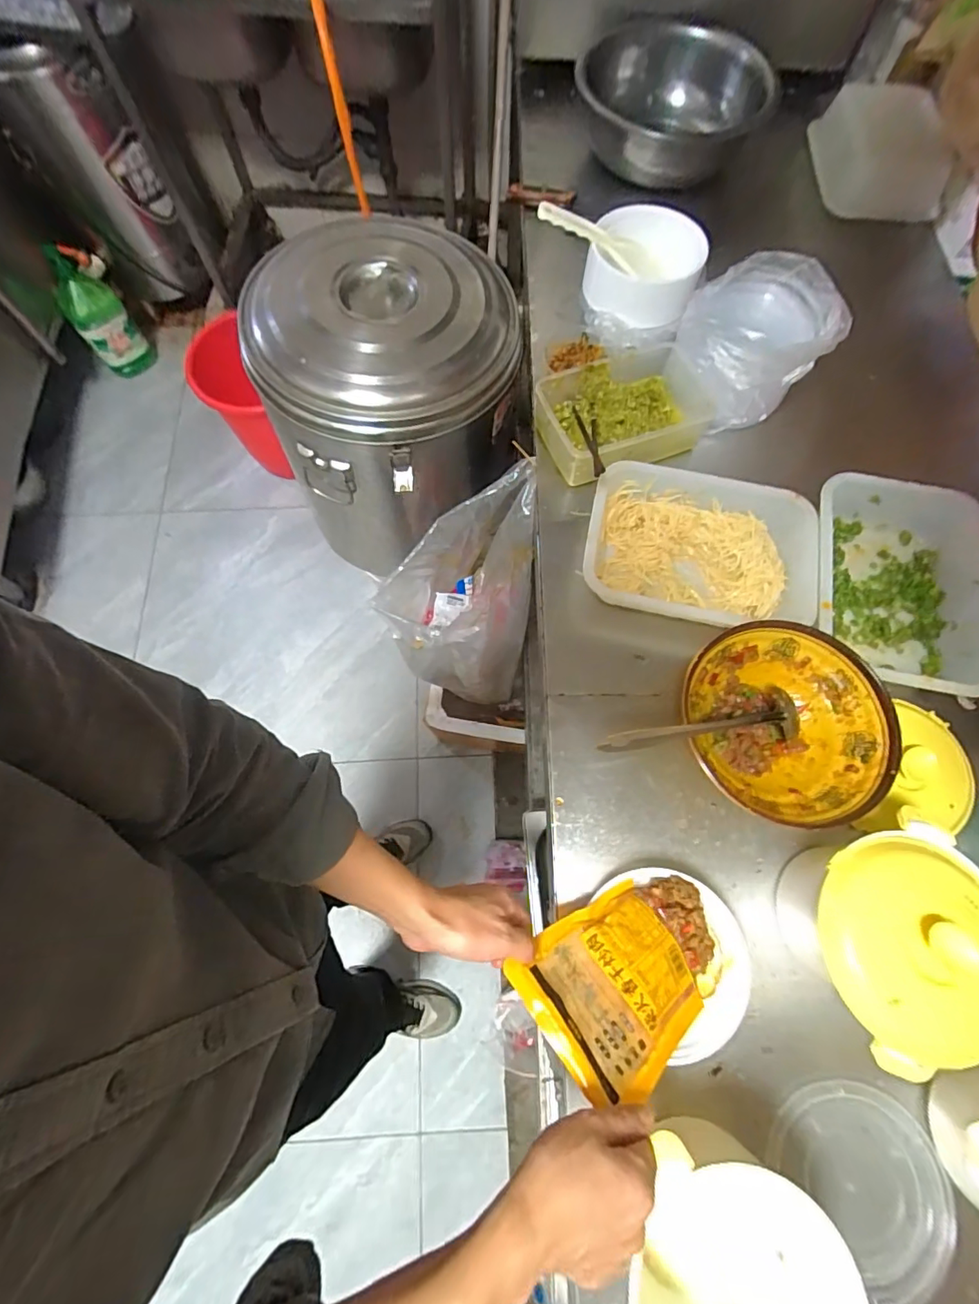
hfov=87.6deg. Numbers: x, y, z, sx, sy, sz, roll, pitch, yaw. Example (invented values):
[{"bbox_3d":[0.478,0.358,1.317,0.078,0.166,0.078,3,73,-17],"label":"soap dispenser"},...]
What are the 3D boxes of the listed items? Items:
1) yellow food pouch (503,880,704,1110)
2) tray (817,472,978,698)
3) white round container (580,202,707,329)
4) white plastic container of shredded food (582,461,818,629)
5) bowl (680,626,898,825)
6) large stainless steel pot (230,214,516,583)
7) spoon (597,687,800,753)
[{"bbox_3d":[0.110,0.307,0.464,0.150,0.028,0.135,-17,52,-25],"label":"yellow food pouch"},{"bbox_3d":[0.519,-0.085,0.664,0.218,0.078,0.280,13,72,4],"label":"tray"},{"bbox_3d":[0.239,-0.595,0.785,0.168,0.062,0.183,22,73,7],"label":"white round container"},{"bbox_3d":[0.271,-0.132,0.669,0.285,0.061,0.212,13,72,4],"label":"white plastic container of shredded food"},{"bbox_3d":[0.331,0.080,0.594,0.219,0.081,0.211,0,71,0],"label":"bowl"},{"bbox_3d":[-0.161,-0.424,0.929,0.404,0.426,0.424,-5,71,-2],"label":"large stainless steel pot"},{"bbox_3d":[0.227,0.083,0.558,0.259,0.053,0.058,-6,71,-16],"label":"spoon"}]

